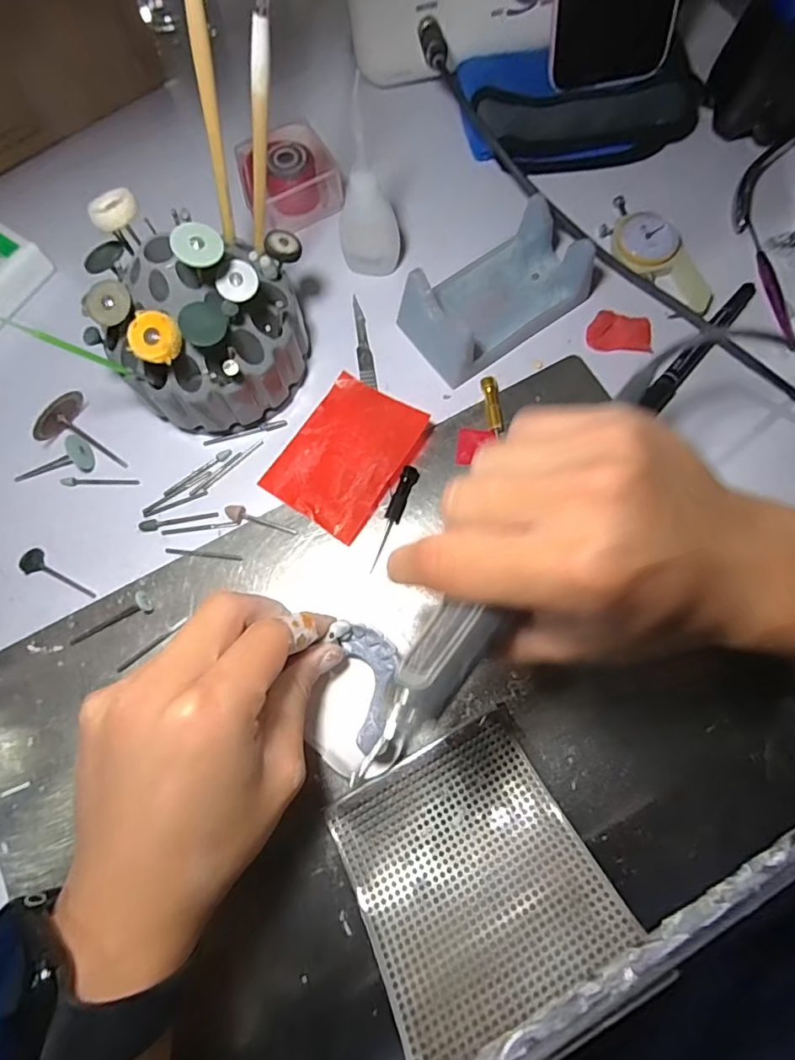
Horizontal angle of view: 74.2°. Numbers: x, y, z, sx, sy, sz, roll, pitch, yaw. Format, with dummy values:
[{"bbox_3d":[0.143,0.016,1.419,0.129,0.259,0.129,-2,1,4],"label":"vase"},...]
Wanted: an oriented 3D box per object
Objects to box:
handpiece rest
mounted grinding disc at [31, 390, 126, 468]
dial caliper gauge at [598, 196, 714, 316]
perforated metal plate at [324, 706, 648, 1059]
[{"bbox_3d":[0.058,-0.141,0.310,0.104,0.038,0.060,-34,76,-8],"label":"handpiece rest"},{"bbox_3d":[-0.178,-0.053,0.297,0.045,0.027,0.033,39,78,11],"label":"mounted grinding disc"},{"bbox_3d":[0.161,-0.173,0.326,0.037,0.015,0.094,-31,76,-8],"label":"dial caliper gauge"},{"bbox_3d":[0.031,0.147,0.228,0.096,0.011,0.102,-26,55,-9],"label":"perforated metal plate"}]

